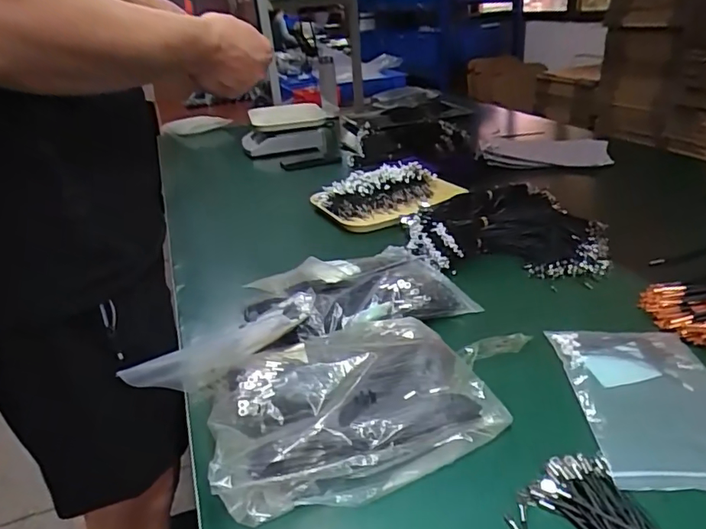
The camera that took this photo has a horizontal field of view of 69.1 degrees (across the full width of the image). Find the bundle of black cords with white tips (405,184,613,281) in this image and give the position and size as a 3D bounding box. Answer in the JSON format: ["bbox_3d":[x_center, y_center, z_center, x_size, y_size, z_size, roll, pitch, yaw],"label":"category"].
[{"bbox_3d":[0.260,-0.065,0.893,0.315,0.076,0.246,2,27,13],"label":"bundle of black cords with white tips"}]

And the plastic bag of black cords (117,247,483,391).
[{"bbox_3d":[-0.055,0.055,0.655,0.428,0.080,0.139,-18,30,-25],"label":"plastic bag of black cords"}]

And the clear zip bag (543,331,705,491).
[{"bbox_3d":[0.310,0.137,0.528,0.153,0.015,0.223,-2,27,6],"label":"clear zip bag"}]

